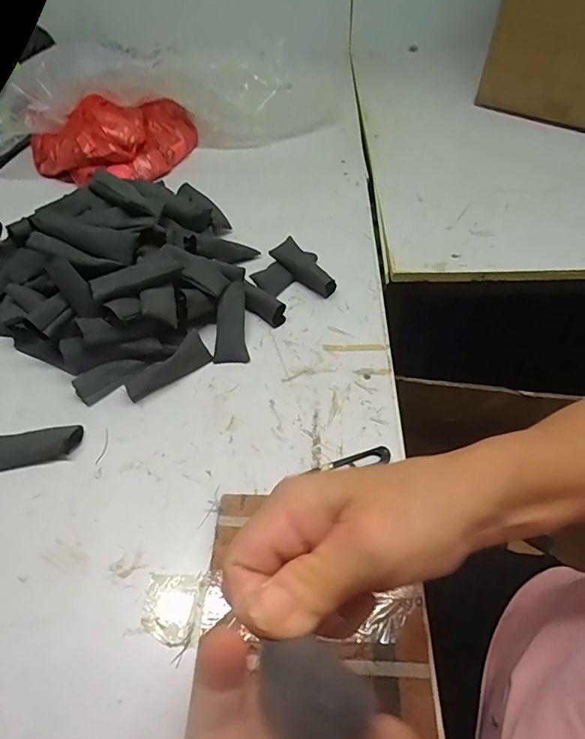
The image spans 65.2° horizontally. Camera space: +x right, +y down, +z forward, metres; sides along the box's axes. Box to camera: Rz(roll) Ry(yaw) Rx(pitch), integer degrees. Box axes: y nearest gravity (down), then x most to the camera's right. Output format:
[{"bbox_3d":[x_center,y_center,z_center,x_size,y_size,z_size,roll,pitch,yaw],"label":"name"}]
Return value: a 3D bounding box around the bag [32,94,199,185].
[{"bbox_3d":[-0.339,-0.423,0.831,0.279,0.081,0.202,7,53,10],"label":"bag"}]

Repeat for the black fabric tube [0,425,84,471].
[{"bbox_3d":[-0.276,0.081,0.478,0.104,0.021,0.038,-7,52,-1],"label":"black fabric tube"}]

